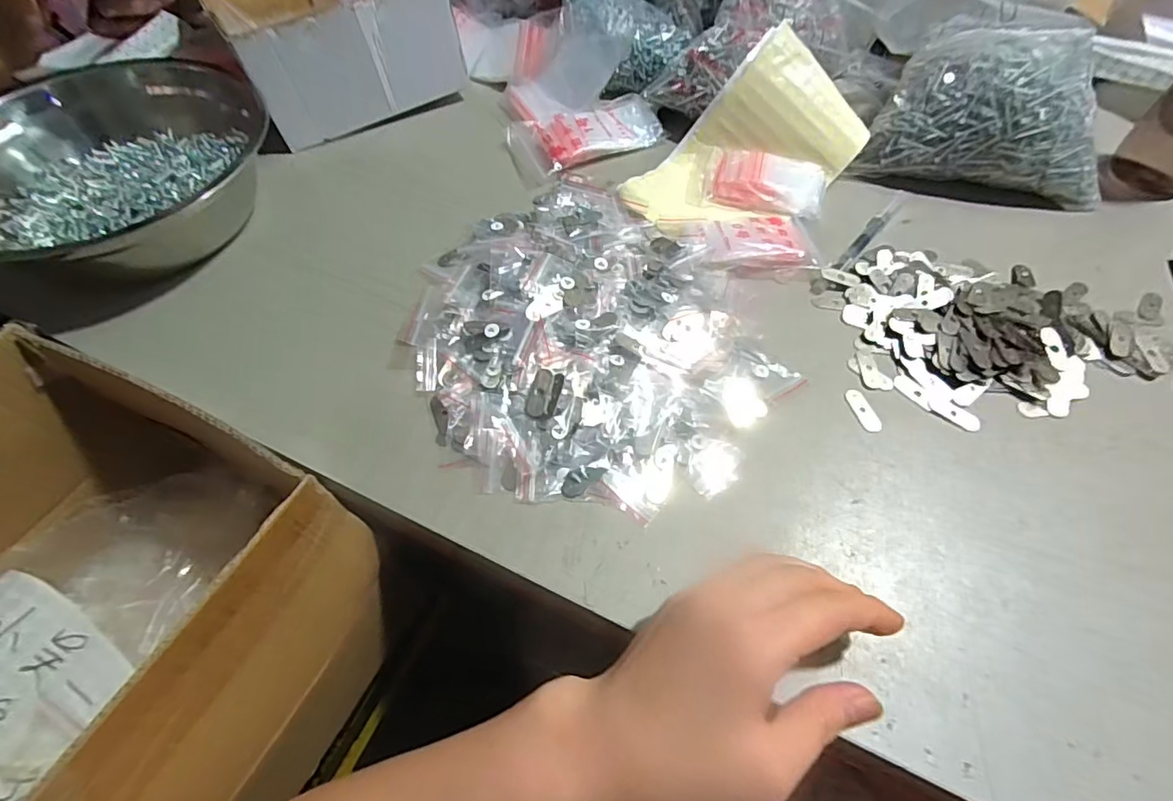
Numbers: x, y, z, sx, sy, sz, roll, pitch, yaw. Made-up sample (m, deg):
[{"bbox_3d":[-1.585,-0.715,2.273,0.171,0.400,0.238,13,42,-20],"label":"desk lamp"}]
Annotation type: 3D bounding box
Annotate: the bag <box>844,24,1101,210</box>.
[{"bbox_3d":[0.352,-0.255,0.471,0.192,0.091,0.116,13,60,8],"label":"bag"}]

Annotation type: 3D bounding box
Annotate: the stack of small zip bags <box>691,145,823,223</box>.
[{"bbox_3d":[0.148,-0.195,0.477,0.117,0.017,0.061,17,61,10],"label":"stack of small zip bags"}]

